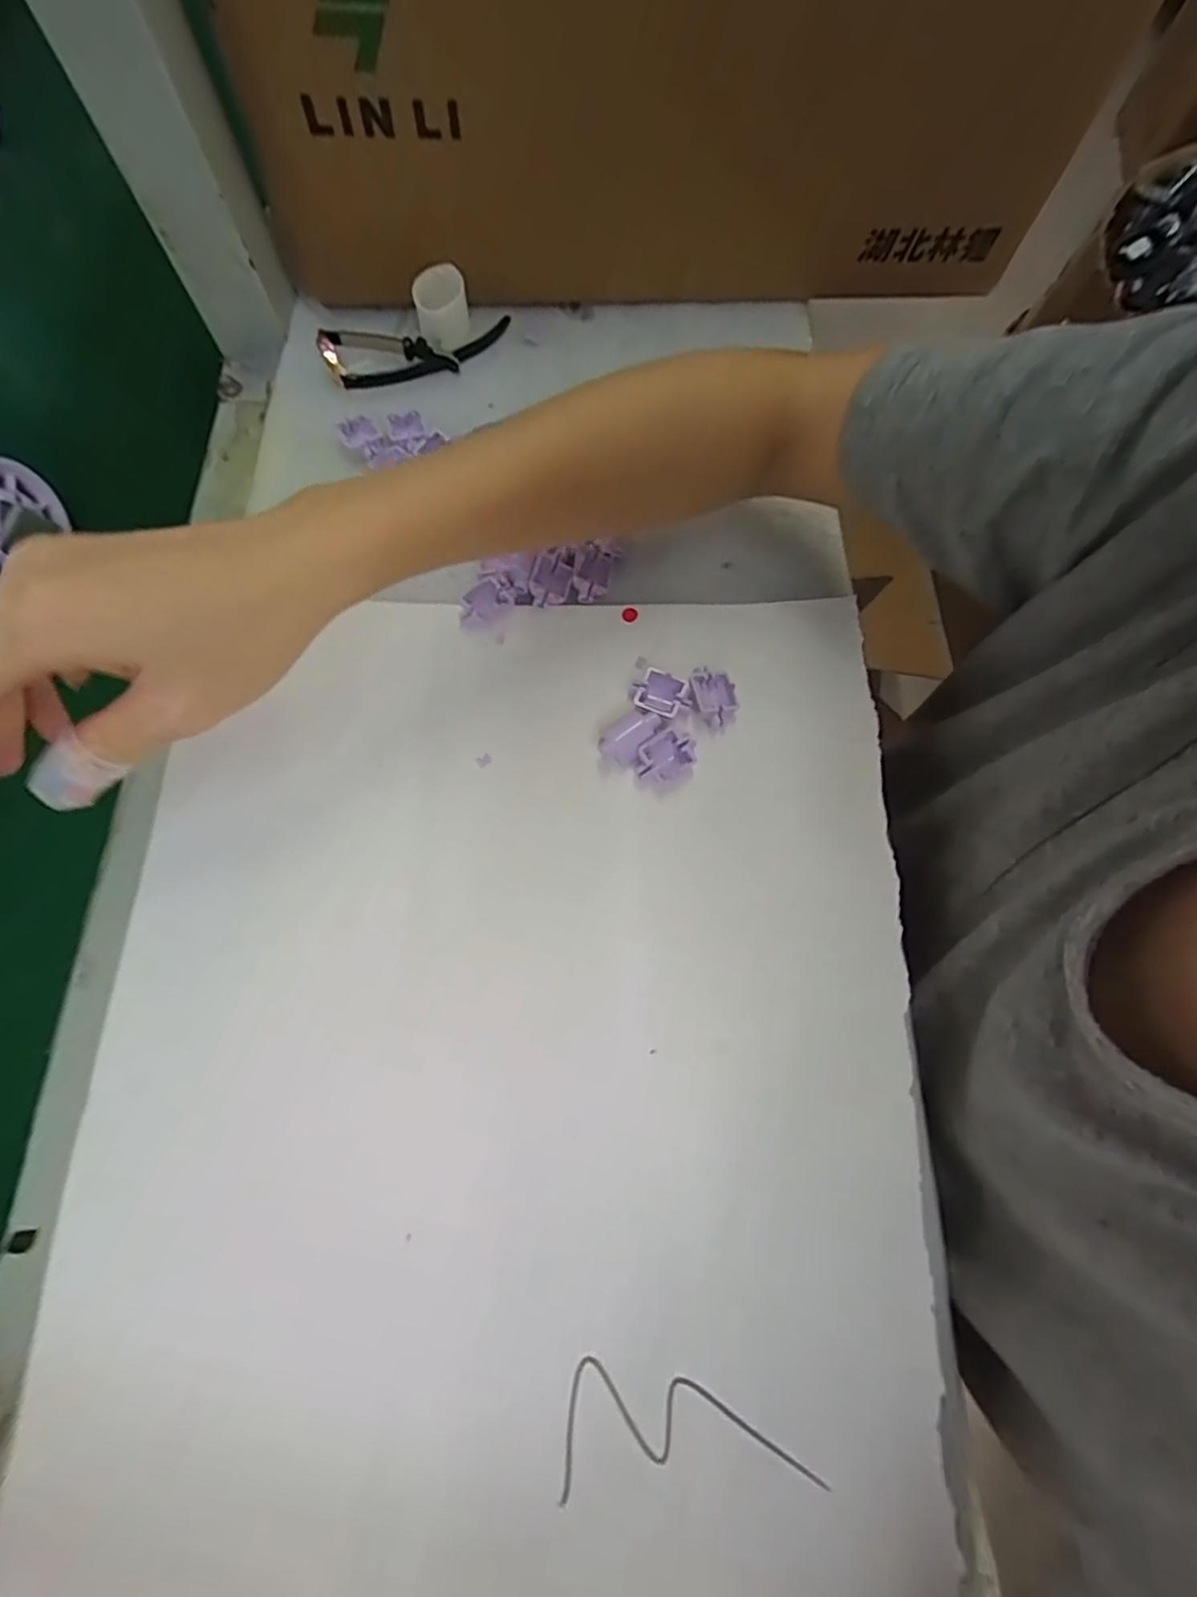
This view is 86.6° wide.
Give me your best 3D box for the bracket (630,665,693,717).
[{"bbox_3d":[0.029,-0.047,0.291,0.025,0.009,0.021,15,72,2],"label":"bracket"}]

